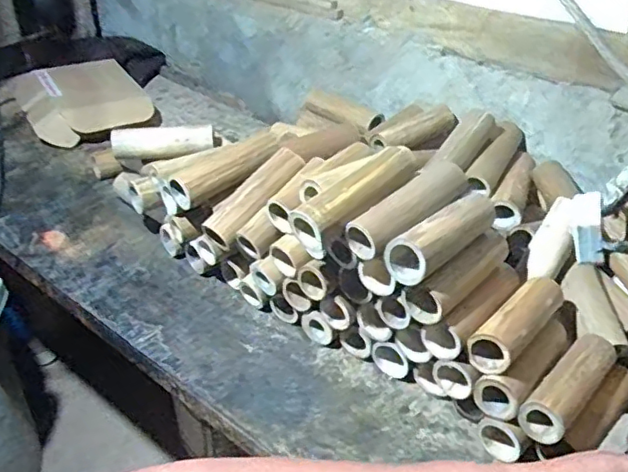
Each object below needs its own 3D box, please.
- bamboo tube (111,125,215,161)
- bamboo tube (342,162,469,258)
[{"bbox_3d":[-0.298,-0.181,1.099,0.221,0.063,0.066,0,32,23],"label":"bamboo tube"},{"bbox_3d":[0.119,-0.035,0.734,0.176,0.048,0.059,-34,48,-22],"label":"bamboo tube"}]

